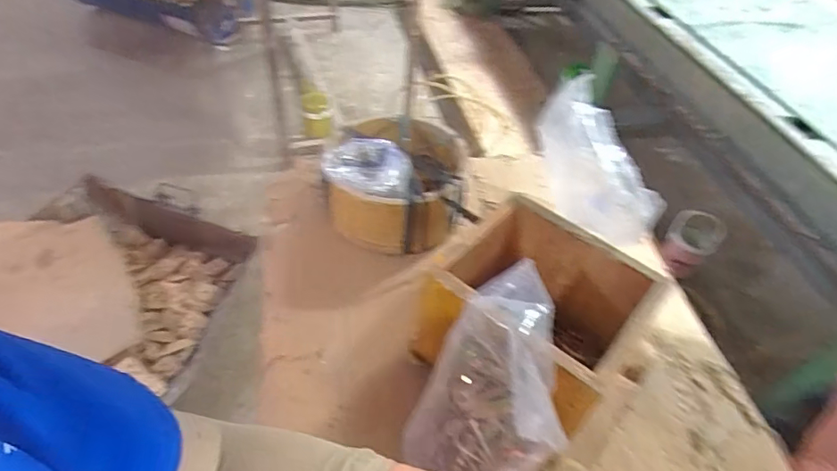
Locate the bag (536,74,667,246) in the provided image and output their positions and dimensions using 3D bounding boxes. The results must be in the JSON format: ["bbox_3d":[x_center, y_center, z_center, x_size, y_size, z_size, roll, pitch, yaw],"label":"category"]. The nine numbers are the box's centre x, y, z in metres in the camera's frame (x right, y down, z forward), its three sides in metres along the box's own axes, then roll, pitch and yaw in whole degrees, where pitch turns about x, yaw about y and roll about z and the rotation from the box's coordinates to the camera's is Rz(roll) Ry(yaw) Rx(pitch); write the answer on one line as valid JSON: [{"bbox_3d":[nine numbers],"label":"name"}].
[{"bbox_3d":[0.225,-0.080,0.669,0.181,0.191,0.092,36,53,25],"label":"bag"}]

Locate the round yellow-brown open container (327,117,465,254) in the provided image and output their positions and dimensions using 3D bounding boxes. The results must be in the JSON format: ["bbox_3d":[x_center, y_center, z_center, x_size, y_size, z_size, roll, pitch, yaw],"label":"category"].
[{"bbox_3d":[-0.029,-0.079,0.802,0.192,0.115,0.214,11,46,4],"label":"round yellow-brown open container"}]

